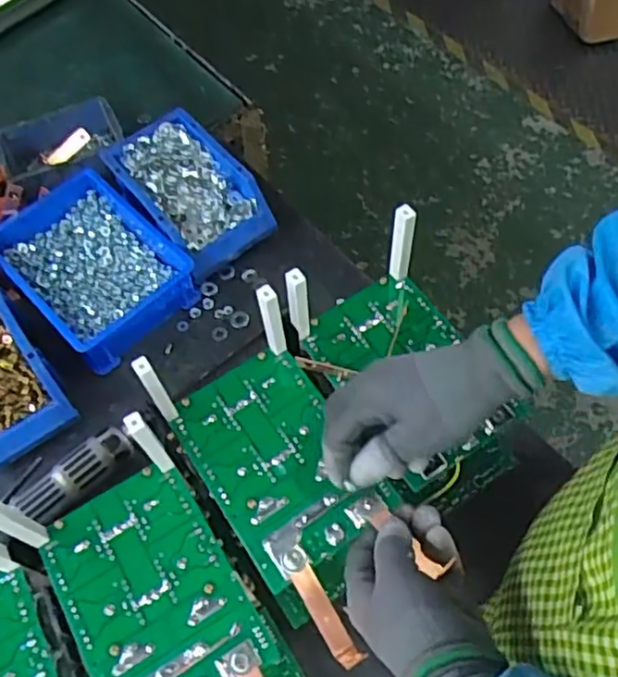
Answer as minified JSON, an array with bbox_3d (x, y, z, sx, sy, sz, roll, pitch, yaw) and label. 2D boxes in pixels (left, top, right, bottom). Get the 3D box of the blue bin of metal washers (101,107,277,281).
[{"bbox_3d":[-0.134,-0.165,0.741,0.115,0.060,0.181,-38,65,-17],"label":"blue bin of metal washers"}]

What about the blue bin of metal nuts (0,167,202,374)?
[{"bbox_3d":[-0.237,-0.080,0.719,0.145,0.064,0.199,-40,66,-18],"label":"blue bin of metal nuts"}]

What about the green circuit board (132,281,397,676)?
[{"bbox_3d":[-0.010,0.085,0.459,0.117,0.083,0.228,-32,64,-14],"label":"green circuit board"}]

